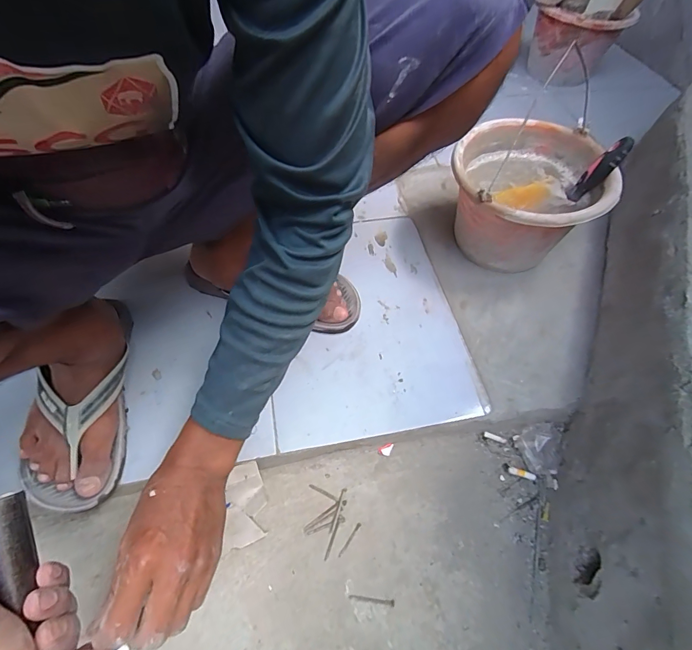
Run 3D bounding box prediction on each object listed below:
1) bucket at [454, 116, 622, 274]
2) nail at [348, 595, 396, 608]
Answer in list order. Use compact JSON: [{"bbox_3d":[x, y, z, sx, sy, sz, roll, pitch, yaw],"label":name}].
[{"bbox_3d":[0.281,-0.195,0.625,0.213,0.157,0.257,33,61,18],"label":"bucket"},{"bbox_3d":[0.028,0.300,0.420,0.050,0.004,0.006,6,56,1],"label":"nail"}]

